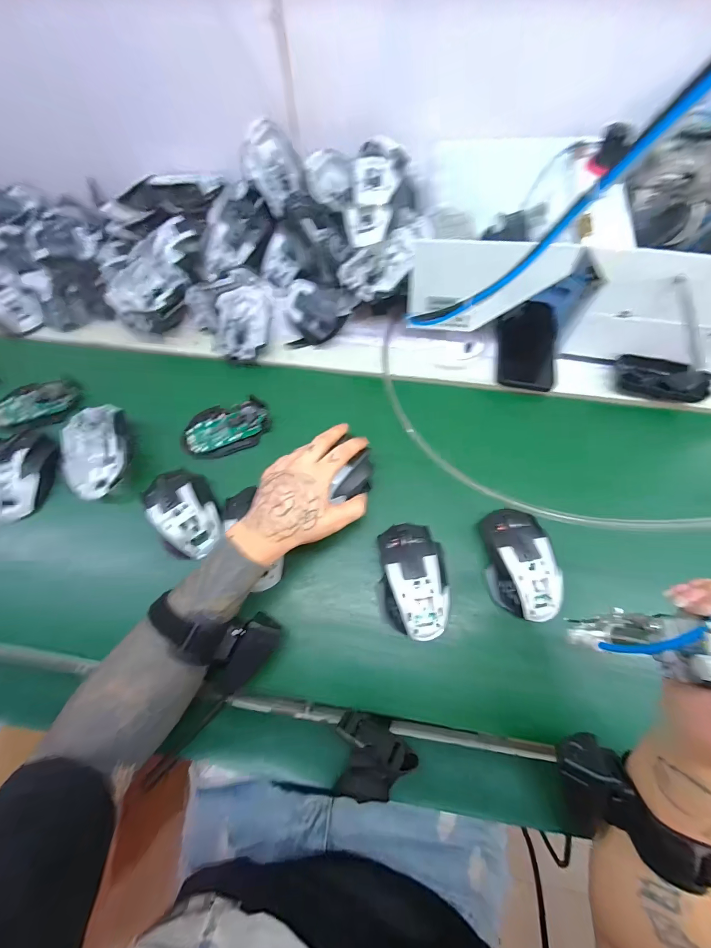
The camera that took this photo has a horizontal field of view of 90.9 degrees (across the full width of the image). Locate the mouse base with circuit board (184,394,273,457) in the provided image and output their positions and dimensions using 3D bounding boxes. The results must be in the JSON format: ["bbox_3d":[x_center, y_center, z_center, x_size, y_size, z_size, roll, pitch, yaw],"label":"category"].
[{"bbox_3d":[-0.168,-0.062,0.454,0.110,0.023,0.067,-28,70,-11],"label":"mouse base with circuit board"}]

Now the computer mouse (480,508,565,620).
[{"bbox_3d":[0.174,0.095,0.374,0.063,0.045,0.114,-10,67,-4],"label":"computer mouse"}]

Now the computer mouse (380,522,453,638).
[{"bbox_3d":[0.060,0.110,0.372,0.072,0.046,0.117,-2,67,-1],"label":"computer mouse"}]

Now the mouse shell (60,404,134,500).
[{"bbox_3d":[-0.315,-0.029,0.430,0.080,0.027,0.112,-12,67,-5],"label":"mouse shell"}]

